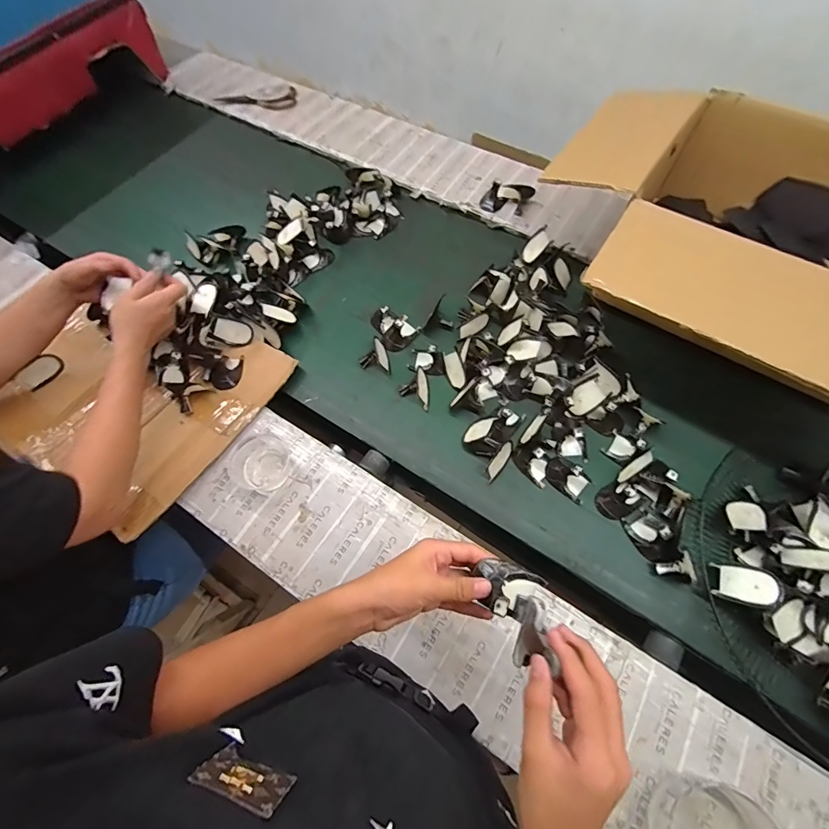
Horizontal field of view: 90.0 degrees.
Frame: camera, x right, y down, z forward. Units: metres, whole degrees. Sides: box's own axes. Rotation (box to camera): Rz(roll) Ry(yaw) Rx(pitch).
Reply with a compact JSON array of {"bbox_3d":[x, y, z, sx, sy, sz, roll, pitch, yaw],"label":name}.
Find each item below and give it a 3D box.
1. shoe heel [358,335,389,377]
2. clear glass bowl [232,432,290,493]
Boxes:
[{"bbox_3d":[-0.073,-0.101,0.733,0.051,0.035,0.061,-12,65,-3],"label":"shoe heel"},{"bbox_3d":[-0.232,0.074,0.636,0.081,0.028,0.087,-1,65,2],"label":"clear glass bowl"}]

